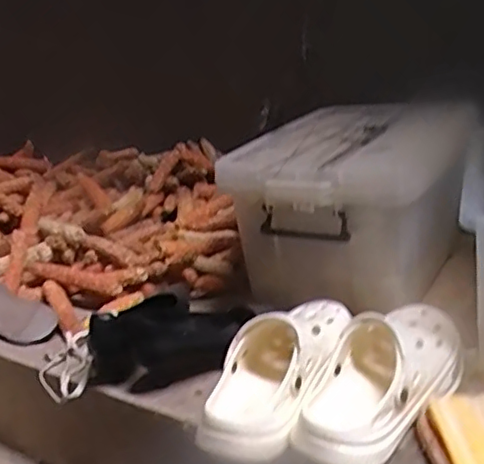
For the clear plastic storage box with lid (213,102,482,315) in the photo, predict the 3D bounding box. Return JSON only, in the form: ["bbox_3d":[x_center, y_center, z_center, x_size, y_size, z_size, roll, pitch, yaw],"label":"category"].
[{"bbox_3d":[0.171,-0.047,0.935,0.281,0.225,0.374,6,24,30],"label":"clear plastic storage box with lid"}]

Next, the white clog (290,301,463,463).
[{"bbox_3d":[0.158,0.159,0.676,0.265,0.086,0.109,-24,27,-39],"label":"white clog"}]

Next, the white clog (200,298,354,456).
[{"bbox_3d":[0.043,0.154,0.709,0.104,0.082,0.259,6,24,32],"label":"white clog"}]

